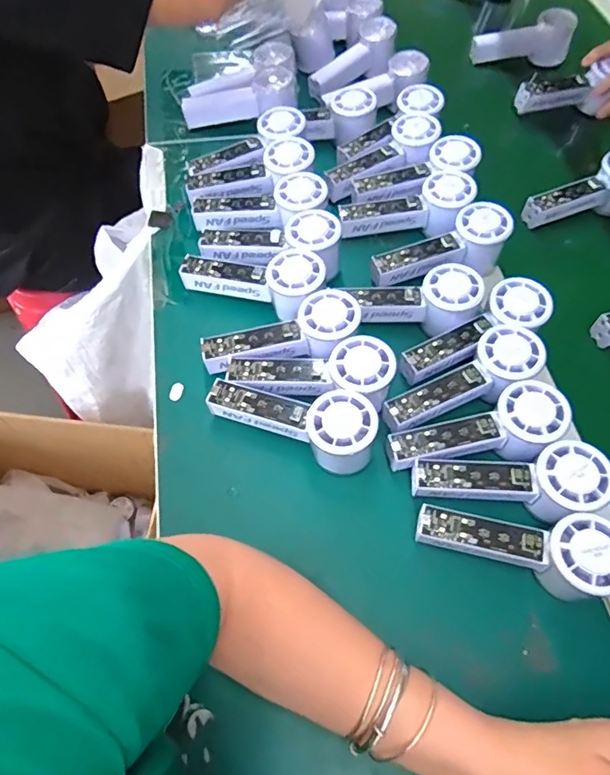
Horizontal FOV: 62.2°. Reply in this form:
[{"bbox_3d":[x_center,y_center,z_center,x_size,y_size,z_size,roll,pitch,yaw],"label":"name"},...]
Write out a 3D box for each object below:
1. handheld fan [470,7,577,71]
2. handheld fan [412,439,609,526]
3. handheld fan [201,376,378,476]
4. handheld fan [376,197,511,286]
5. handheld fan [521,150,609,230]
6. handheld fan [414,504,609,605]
[{"bbox_3d":[0.338,-0.540,0.785,0.146,0.064,0.049,-7,61,-6],"label":"handheld fan"},{"bbox_3d":[0.170,0.079,0.421,0.152,0.041,0.058,-2,60,13],"label":"handheld fan"},{"bbox_3d":[-0.010,0.024,0.447,0.147,0.065,0.052,24,63,11],"label":"handheld fan"},{"bbox_3d":[0.149,-0.144,0.550,0.152,0.049,0.058,-22,63,0],"label":"handheld fan"},{"bbox_3d":[0.341,-0.232,0.611,0.144,0.064,0.052,-25,64,-15],"label":"handheld fan"},{"bbox_3d":[0.162,0.125,0.394,0.145,0.062,0.053,10,61,4],"label":"handheld fan"}]

